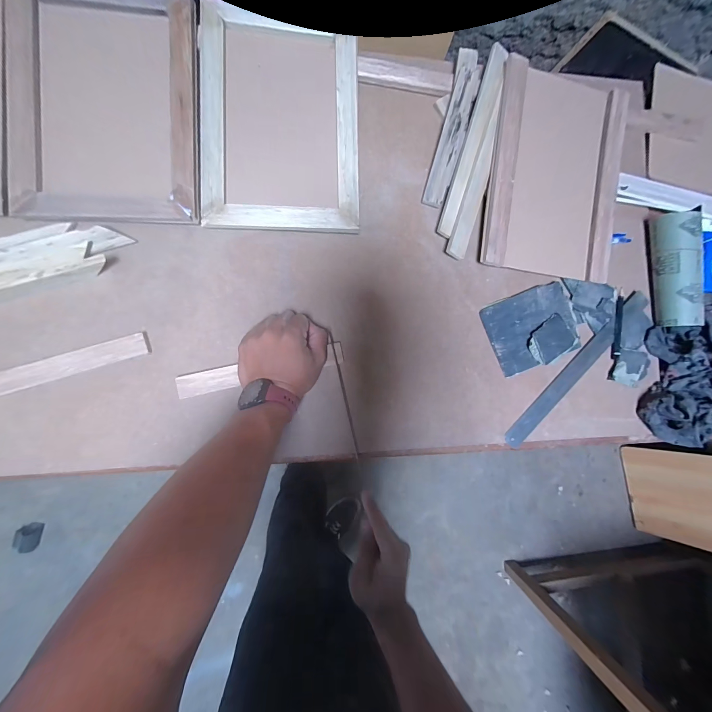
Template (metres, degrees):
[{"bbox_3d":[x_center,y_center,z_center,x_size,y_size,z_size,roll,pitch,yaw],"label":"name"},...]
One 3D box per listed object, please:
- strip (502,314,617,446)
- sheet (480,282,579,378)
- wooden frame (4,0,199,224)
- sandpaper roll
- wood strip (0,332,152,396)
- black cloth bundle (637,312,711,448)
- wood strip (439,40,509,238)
[{"bbox_3d":[0.322,0.040,0.463,0.029,0.006,0.254,45,83,-5],"label":"strip"},{"bbox_3d":[0.271,-0.044,0.462,0.140,0.009,0.110,-22,92,-9],"label":"sheet"},{"bbox_3d":[-0.311,-0.319,0.376,0.209,0.012,0.298,-2,89,-9],"label":"wooden frame"},{"bbox_3d":[0.498,-0.133,0.461,0.050,0.039,0.173,2,88,-9],"label":"sandpaper roll"},{"bbox_3d":[-0.360,0.013,0.365,0.202,0.012,0.029,-17,91,-9],"label":"wood strip"},{"bbox_3d":[0.561,0.035,0.475,0.221,0.046,0.216,2,88,-9],"label":"black cloth bundle"},{"bbox_3d":[0.173,-0.317,0.440,0.028,0.010,0.290,17,86,-8],"label":"wood strip"}]

